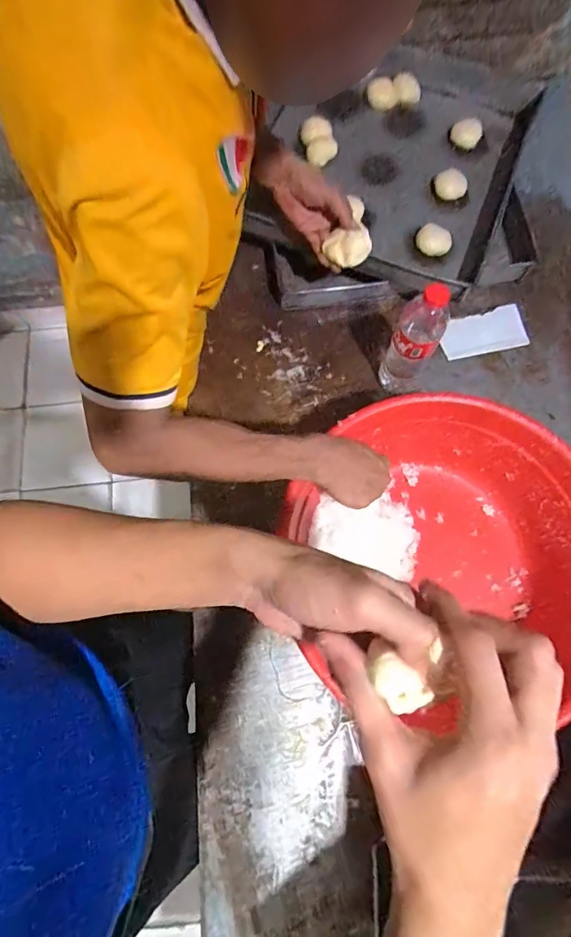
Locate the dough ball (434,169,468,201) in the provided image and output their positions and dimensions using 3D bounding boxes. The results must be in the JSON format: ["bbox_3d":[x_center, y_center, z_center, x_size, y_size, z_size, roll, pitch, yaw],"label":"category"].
[{"bbox_3d":[0.290,-0.494,0.817,0.058,0.043,0.037,21,76,7],"label":"dough ball"}]

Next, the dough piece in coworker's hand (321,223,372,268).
[{"bbox_3d":[0.091,-0.328,0.688,0.068,0.034,0.055,11,75,5],"label":"dough piece in coworker's hand"}]

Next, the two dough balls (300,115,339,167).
[{"bbox_3d":[0.062,-0.596,0.843,0.060,0.035,0.079,-8,74,-1],"label":"two dough balls"}]

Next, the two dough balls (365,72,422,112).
[{"bbox_3d":[0.203,-0.707,0.871,0.098,0.047,0.036,-16,74,-3],"label":"two dough balls"}]

